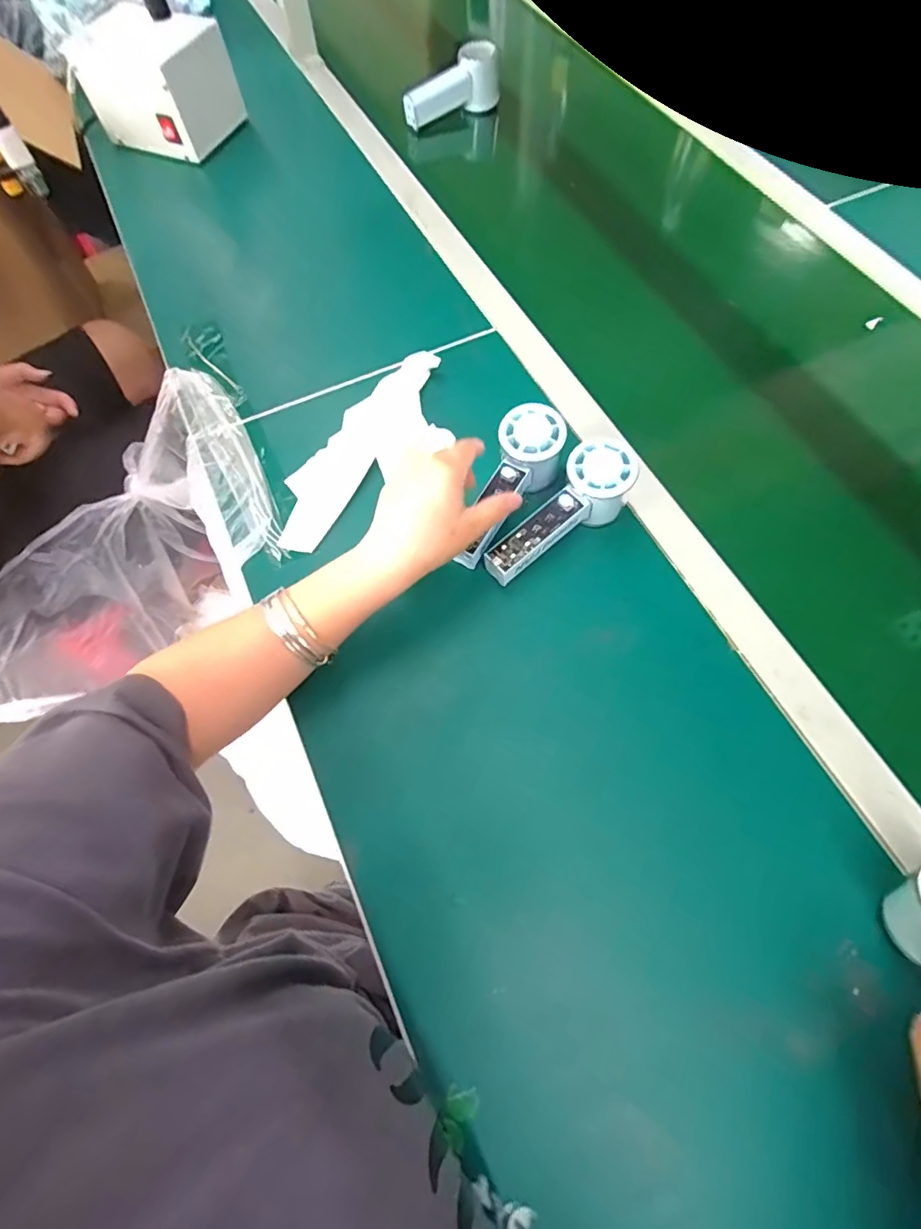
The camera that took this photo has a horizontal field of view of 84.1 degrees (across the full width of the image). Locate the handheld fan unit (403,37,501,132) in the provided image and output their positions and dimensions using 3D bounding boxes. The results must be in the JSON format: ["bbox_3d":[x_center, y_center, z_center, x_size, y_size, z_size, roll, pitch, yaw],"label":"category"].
[{"bbox_3d":[-0.012,-0.757,0.730,0.160,0.069,0.047,-40,73,-15],"label":"handheld fan unit"}]

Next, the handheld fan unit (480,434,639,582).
[{"bbox_3d":[0.087,-0.084,0.447,0.151,0.050,0.054,-43,73,-1],"label":"handheld fan unit"}]

